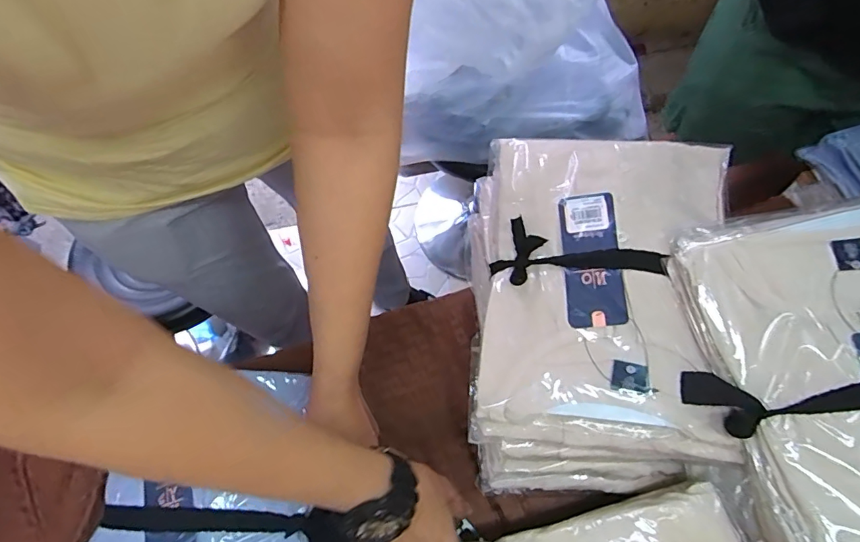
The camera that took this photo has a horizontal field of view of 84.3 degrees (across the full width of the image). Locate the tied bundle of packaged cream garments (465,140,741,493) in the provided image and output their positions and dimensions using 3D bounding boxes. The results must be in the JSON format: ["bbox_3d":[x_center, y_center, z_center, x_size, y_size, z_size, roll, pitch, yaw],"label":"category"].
[{"bbox_3d":[0.149,0.040,0.450,0.222,0.140,0.310,6,66,4],"label":"tied bundle of packaged cream garments"}]

